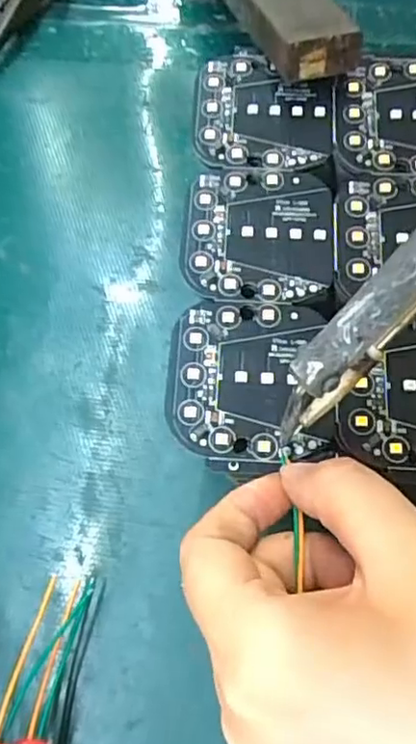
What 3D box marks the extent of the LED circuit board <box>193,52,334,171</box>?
[{"bbox_3d":[0.021,-0.100,0.233,0.052,0.004,0.053,2,71,1],"label":"LED circuit board"}]

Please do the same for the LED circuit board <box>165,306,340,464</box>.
[{"bbox_3d":[0.013,0.001,0.199,0.052,0.004,0.052,2,71,1],"label":"LED circuit board"}]

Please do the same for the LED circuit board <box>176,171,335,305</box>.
[{"bbox_3d":[0.018,-0.049,0.215,0.053,0.004,0.051,1,71,1],"label":"LED circuit board"}]

